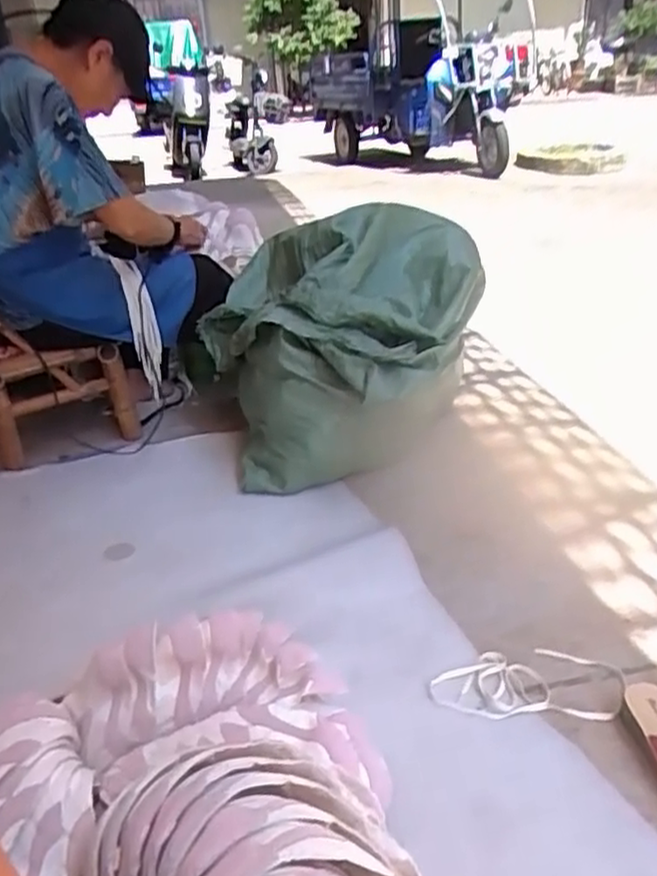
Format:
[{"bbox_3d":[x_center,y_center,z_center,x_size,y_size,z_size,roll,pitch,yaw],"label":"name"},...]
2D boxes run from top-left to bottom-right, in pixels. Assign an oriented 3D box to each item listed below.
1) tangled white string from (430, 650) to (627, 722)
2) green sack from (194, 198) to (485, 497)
[{"bbox_3d":[0.268,0.331,0.934,0.260,0.015,0.112,-2,29,1],"label":"tangled white string"},{"bbox_3d":[0.014,-0.192,1.418,0.574,0.411,0.469,-1,29,6],"label":"green sack"}]

